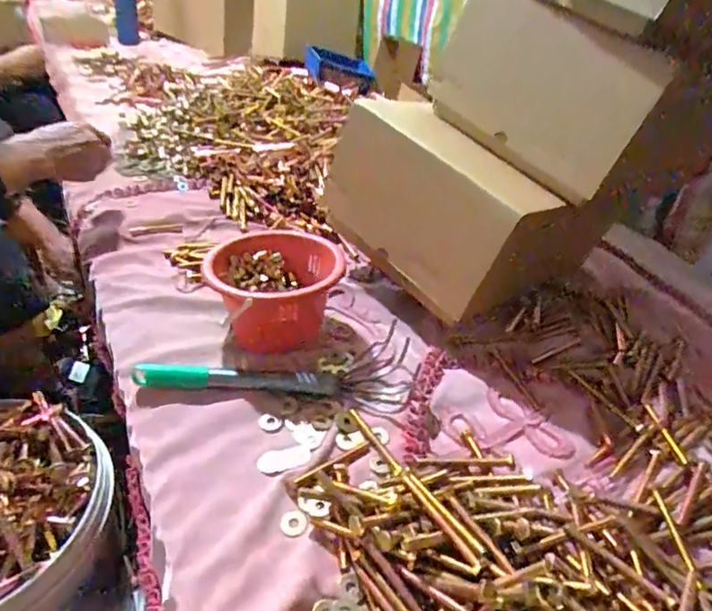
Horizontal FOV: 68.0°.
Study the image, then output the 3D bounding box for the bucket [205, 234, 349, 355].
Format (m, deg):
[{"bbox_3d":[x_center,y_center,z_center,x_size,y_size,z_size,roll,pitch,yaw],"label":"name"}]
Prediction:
[{"bbox_3d":[-0.110,-0.022,0.712,0.170,0.107,0.164,-2,39,-11],"label":"bucket"}]

